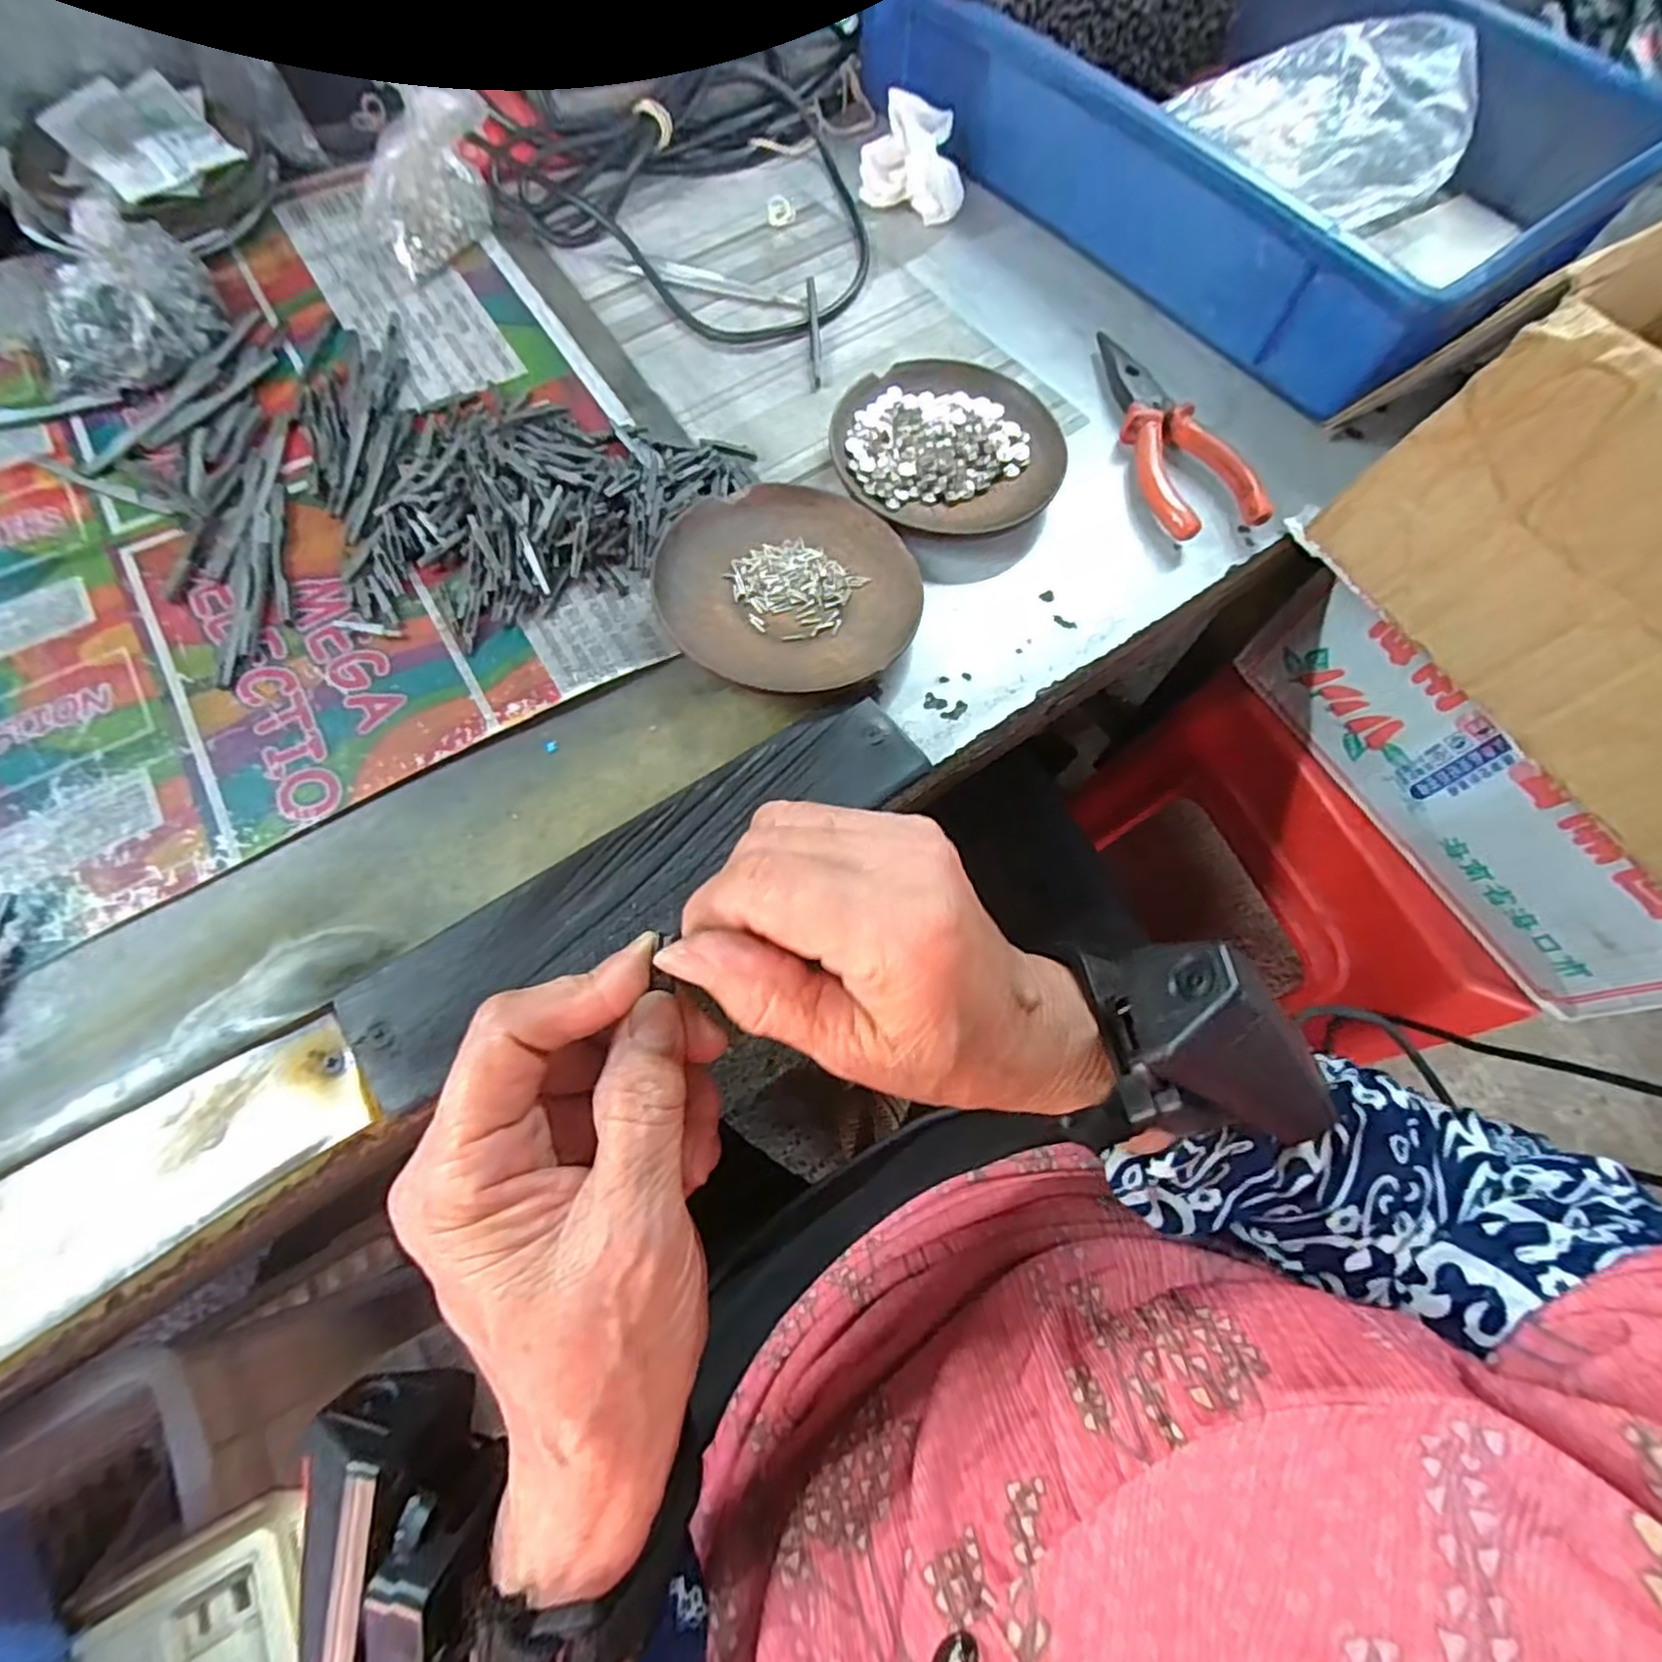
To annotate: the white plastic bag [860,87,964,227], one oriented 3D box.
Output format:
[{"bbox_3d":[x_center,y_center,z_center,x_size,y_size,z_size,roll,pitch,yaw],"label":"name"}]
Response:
[{"bbox_3d":[0.050,-0.405,0.423,0.059,0.045,0.061,-2,68,-3],"label":"white plastic bag"}]

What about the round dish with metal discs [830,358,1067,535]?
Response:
[{"bbox_3d":[0.058,-0.195,0.353,0.111,0.014,0.107,1,67,-2],"label":"round dish with metal discs"}]

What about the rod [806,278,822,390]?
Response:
[{"bbox_3d":[-0.009,-0.282,0.390,0.005,0.010,0.085,-3,68,-3],"label":"rod"}]

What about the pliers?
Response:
[{"bbox_3d":[0.173,-0.209,0.362,0.047,0.015,0.139,-11,68,-7],"label":"pliers"}]

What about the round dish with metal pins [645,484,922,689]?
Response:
[{"bbox_3d":[-0.018,-0.108,0.309,0.111,0.018,0.109,1,67,-2],"label":"round dish with metal pins"}]

